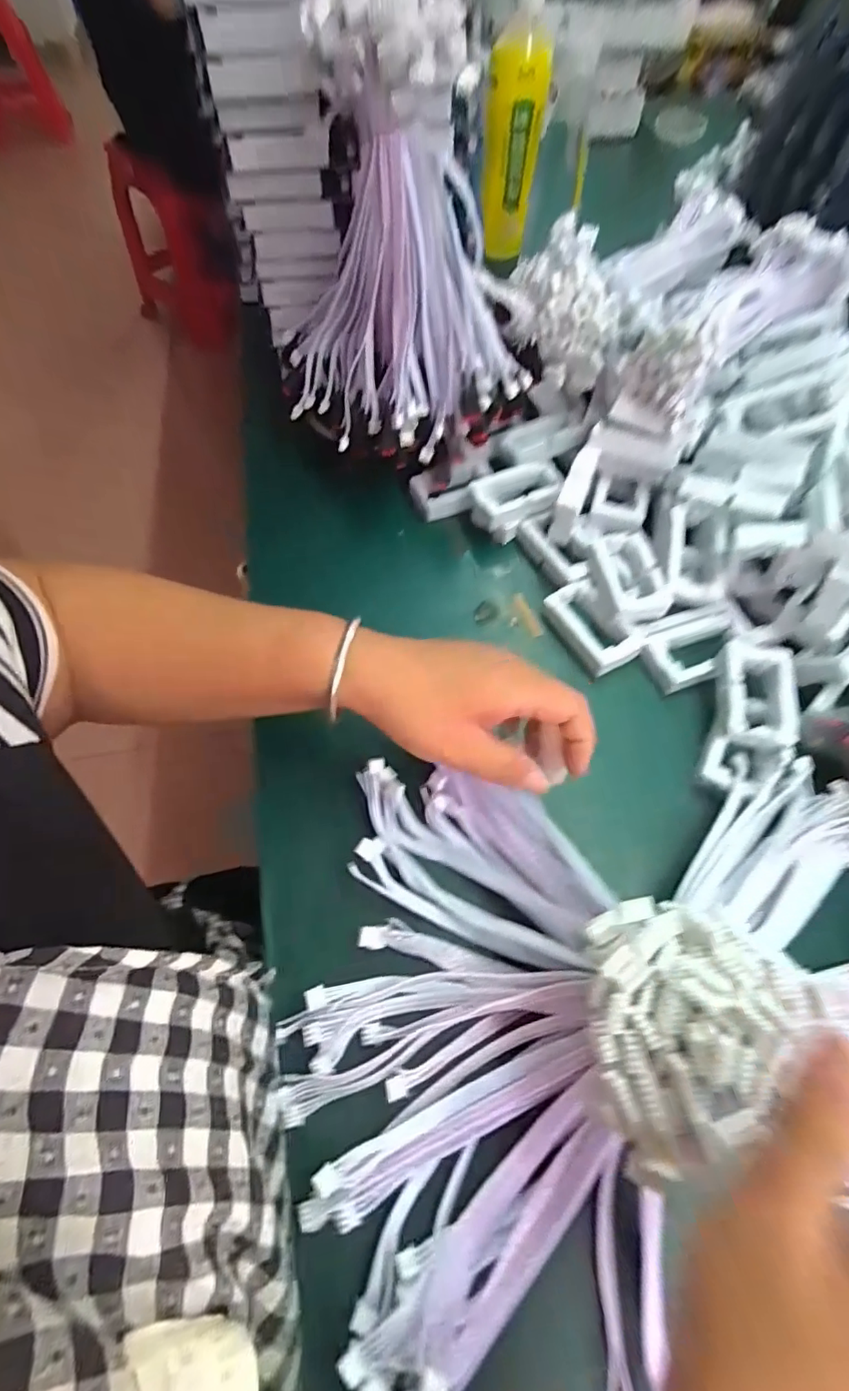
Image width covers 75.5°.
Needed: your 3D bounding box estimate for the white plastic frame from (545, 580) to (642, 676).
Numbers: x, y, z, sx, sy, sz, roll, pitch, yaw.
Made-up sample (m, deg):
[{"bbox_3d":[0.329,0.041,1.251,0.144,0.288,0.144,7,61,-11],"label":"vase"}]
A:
[{"bbox_3d":[0.119,-0.049,0.392,0.039,0.014,0.068,-28,63,-16],"label":"white plastic frame"}]

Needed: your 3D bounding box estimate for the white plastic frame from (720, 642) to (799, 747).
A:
[{"bbox_3d":[0.212,-0.003,0.348,0.047,0.014,0.068,12,60,6],"label":"white plastic frame"}]

